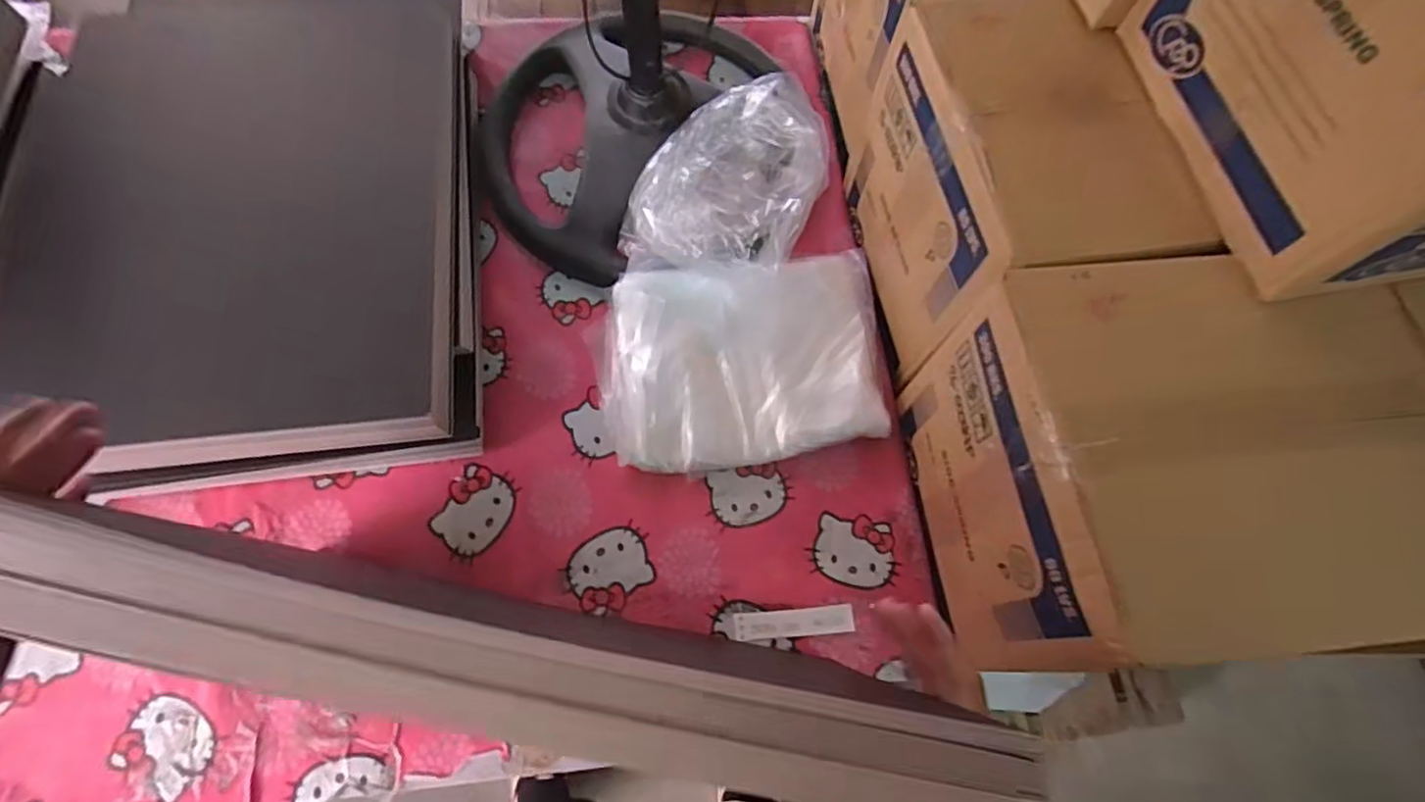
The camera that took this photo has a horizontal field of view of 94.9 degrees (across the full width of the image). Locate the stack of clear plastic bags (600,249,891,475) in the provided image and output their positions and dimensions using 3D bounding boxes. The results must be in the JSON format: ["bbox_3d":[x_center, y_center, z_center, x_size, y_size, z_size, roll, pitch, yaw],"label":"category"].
[{"bbox_3d":[0.039,-0.049,0.699,0.309,0.053,0.226,-7,72,-7],"label":"stack of clear plastic bags"}]

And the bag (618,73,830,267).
[{"bbox_3d":[0.019,-0.226,0.694,0.173,0.117,0.204,35,71,11],"label":"bag"}]

